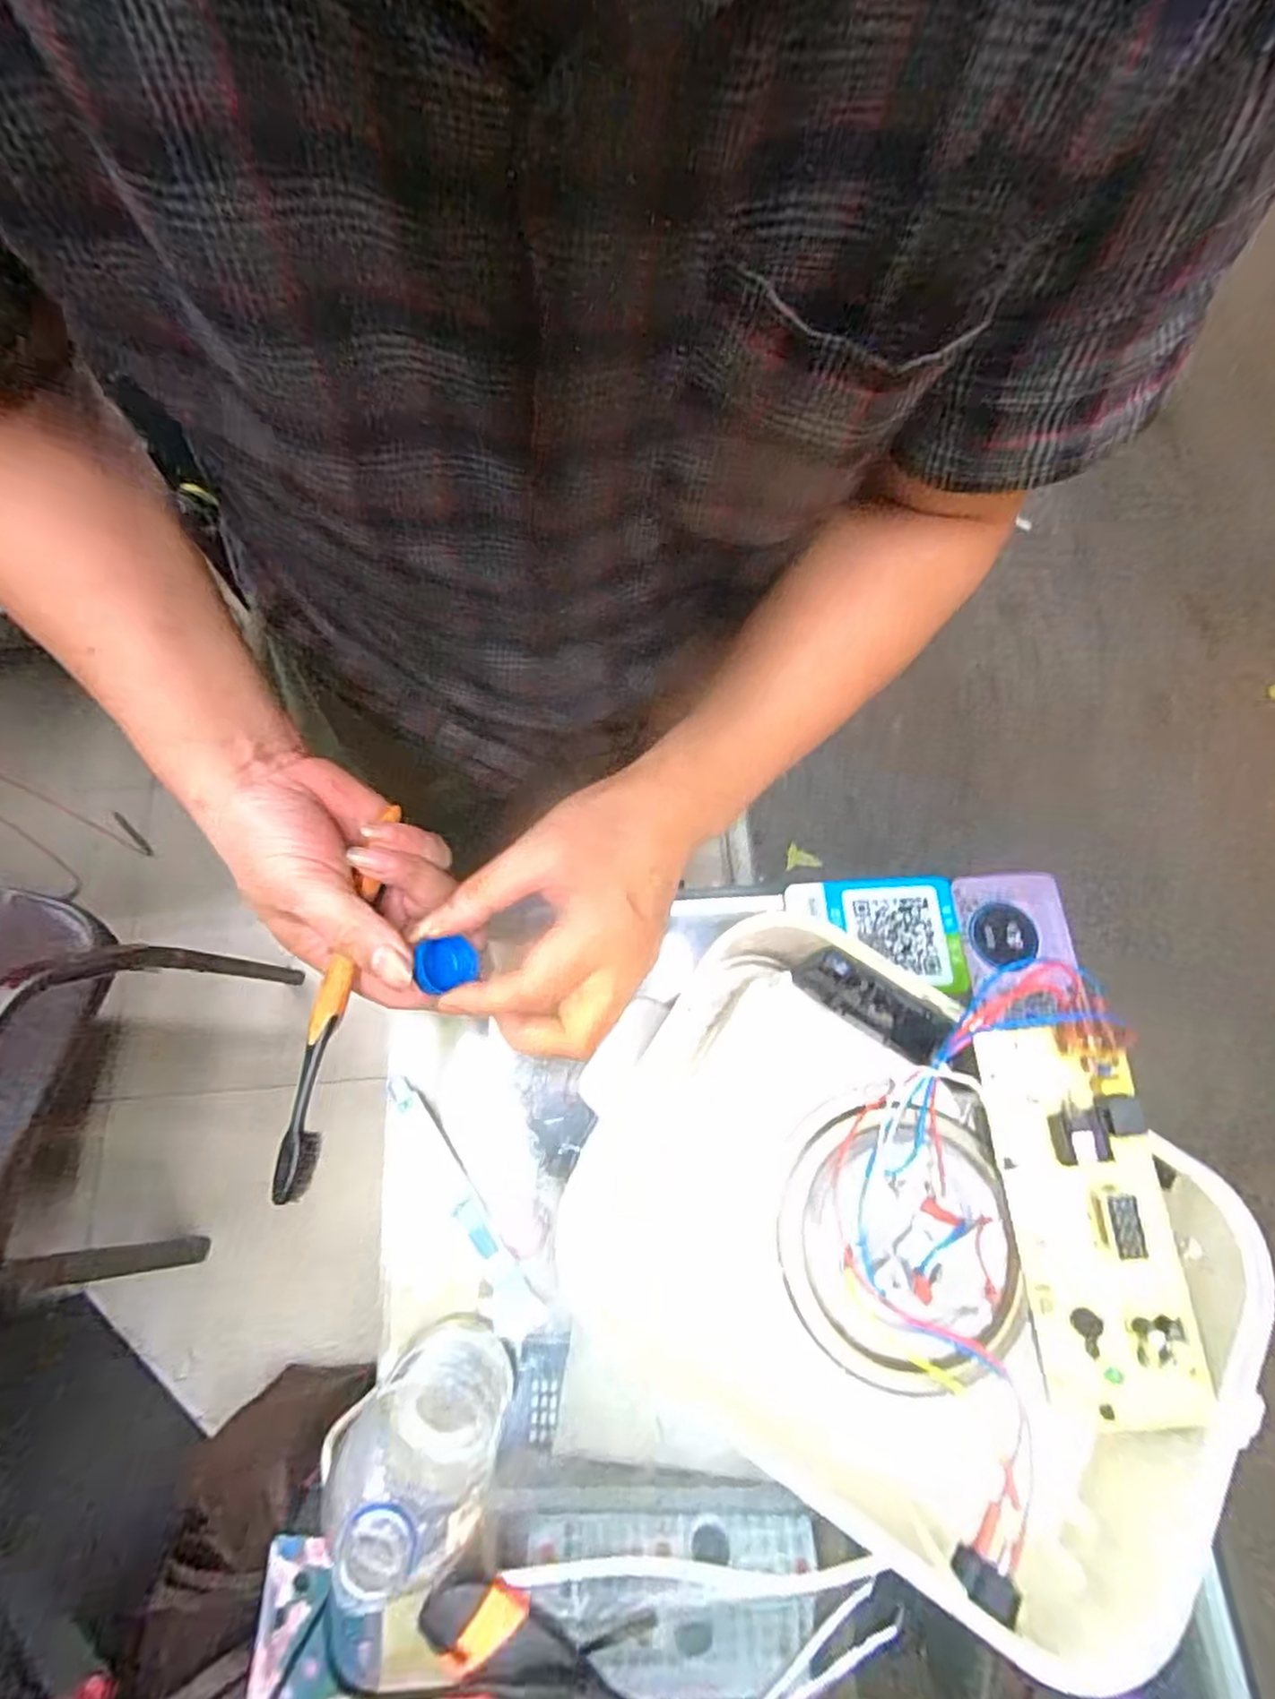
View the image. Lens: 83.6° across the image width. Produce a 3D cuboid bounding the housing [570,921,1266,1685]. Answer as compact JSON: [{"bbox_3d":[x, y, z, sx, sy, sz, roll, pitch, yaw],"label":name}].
[{"bbox_3d":[0.131,0.207,0.409,0.353,0.131,0.270,24,73,6],"label":"housing"}]

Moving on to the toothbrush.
[{"bbox_3d":[-0.139,0.063,0.334,0.013,0.015,0.183,6,70,1],"label":"toothbrush"}]

